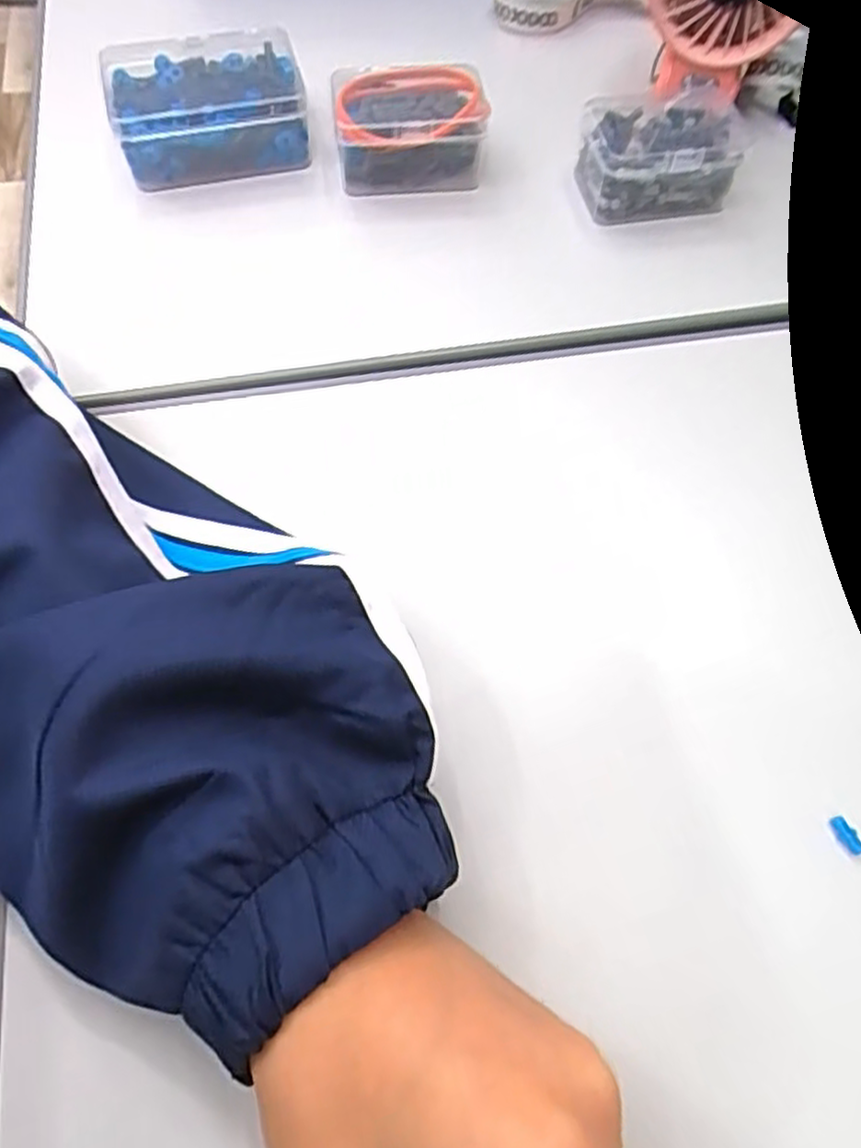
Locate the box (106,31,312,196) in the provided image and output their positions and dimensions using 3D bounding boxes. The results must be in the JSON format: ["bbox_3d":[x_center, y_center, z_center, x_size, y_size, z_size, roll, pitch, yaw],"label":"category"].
[{"bbox_3d":[-0.112,-0.233,0.359,0.094,0.041,0.064,-10,65,-8],"label":"box"}]

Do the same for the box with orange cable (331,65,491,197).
[{"bbox_3d":[-0.010,-0.221,0.355,0.075,0.041,0.045,0,65,-3],"label":"box with orange cable"}]

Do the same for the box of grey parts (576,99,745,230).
[{"bbox_3d":[0.112,-0.209,0.356,0.075,0.034,0.054,-3,64,-3],"label":"box of grey parts"}]

